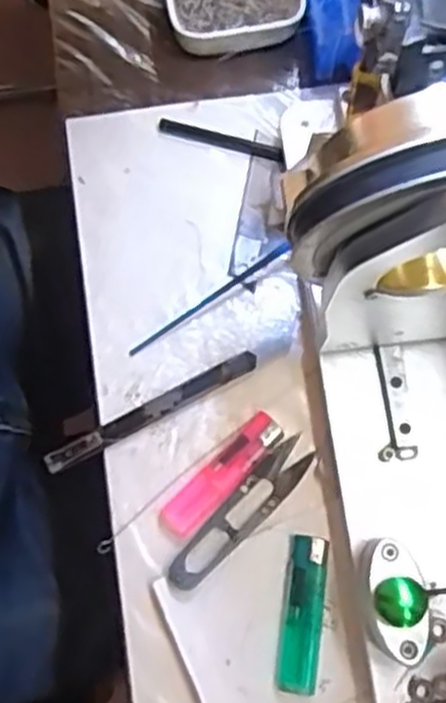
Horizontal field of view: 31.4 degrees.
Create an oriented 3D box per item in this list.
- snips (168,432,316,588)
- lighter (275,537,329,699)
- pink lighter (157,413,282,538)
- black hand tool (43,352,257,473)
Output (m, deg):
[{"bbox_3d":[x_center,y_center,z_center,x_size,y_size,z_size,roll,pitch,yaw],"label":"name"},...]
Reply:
[{"bbox_3d":[0.010,0.088,0.431,0.023,0.007,0.101,40,78,9],"label":"snips"},{"bbox_3d":[0.042,0.139,0.418,0.020,0.011,0.078,8,75,1],"label":"lighter"},{"bbox_3d":[-0.001,0.067,0.433,0.021,0.011,0.080,43,79,9],"label":"pink lighter"},{"bbox_3d":[-0.040,0.034,0.443,0.127,0.010,0.011,-27,78,-8],"label":"black hand tool"}]

